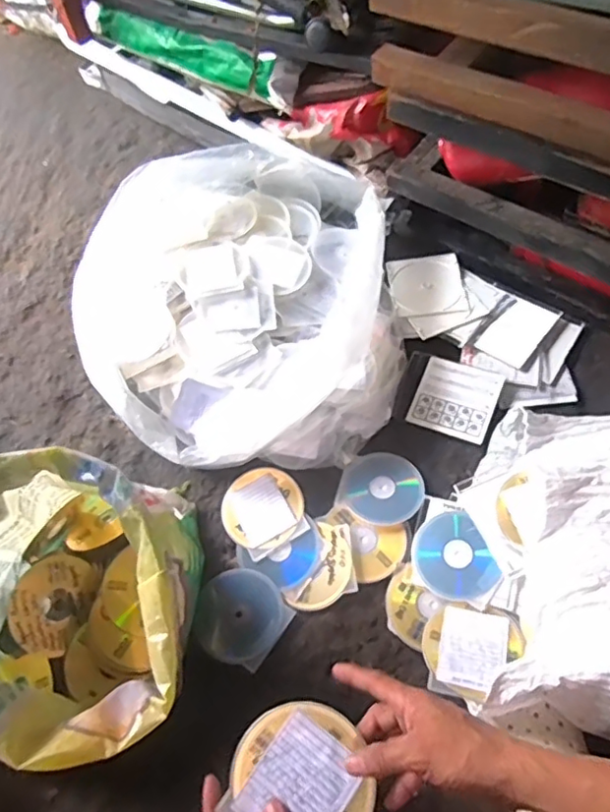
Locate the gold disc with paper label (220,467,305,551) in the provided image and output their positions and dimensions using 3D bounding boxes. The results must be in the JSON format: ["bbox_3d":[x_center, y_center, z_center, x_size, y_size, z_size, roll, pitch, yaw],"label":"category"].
[{"bbox_3d":[-0.064,0.149,0.860,0.118,0.012,0.117,-3,69,8],"label":"gold disc with paper label"}]

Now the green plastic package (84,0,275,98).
[{"bbox_3d":[-0.242,-0.673,1.087,0.451,0.070,0.035,31,66,17],"label":"green plastic package"}]

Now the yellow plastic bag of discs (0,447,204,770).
[{"bbox_3d":[-0.271,0.223,0.662,0.274,0.280,0.315,-5,59,-4],"label":"yellow plastic bag of discs"}]

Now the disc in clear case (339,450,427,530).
[{"bbox_3d":[0.115,0.120,0.863,0.119,0.008,0.116,-2,57,3],"label":"disc in clear case"}]

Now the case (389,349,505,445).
[{"bbox_3d":[0.227,-0.016,0.928,0.147,0.011,0.126,17,69,19],"label":"case"}]

